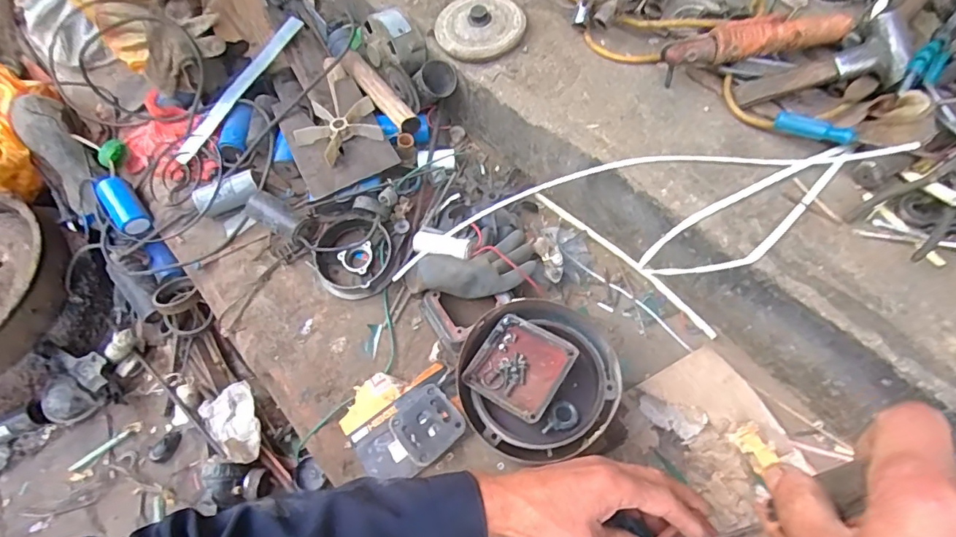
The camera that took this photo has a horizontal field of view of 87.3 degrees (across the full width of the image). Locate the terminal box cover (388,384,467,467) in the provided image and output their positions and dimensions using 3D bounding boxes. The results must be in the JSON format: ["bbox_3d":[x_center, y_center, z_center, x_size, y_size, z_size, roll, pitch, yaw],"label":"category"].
[{"bbox_3d":[-0.071,0.205,0.667,0.084,0.015,0.088,-36,63,-16],"label":"terminal box cover"}]

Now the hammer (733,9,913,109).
[{"bbox_3d":[0.436,-0.251,0.640,0.197,0.044,0.092,-16,57,20],"label":"hammer"}]

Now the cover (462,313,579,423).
[{"bbox_3d":[0.052,0.120,0.626,0.107,0.016,0.111,28,65,19],"label":"cover"}]

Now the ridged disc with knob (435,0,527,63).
[{"bbox_3d":[0.007,-0.401,0.808,0.135,0.031,0.151,15,62,13],"label":"ridged disc with knob"}]

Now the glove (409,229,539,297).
[{"bbox_3d":[-0.004,0.009,0.722,0.184,0.069,0.086,-21,60,-8],"label":"glove"}]

